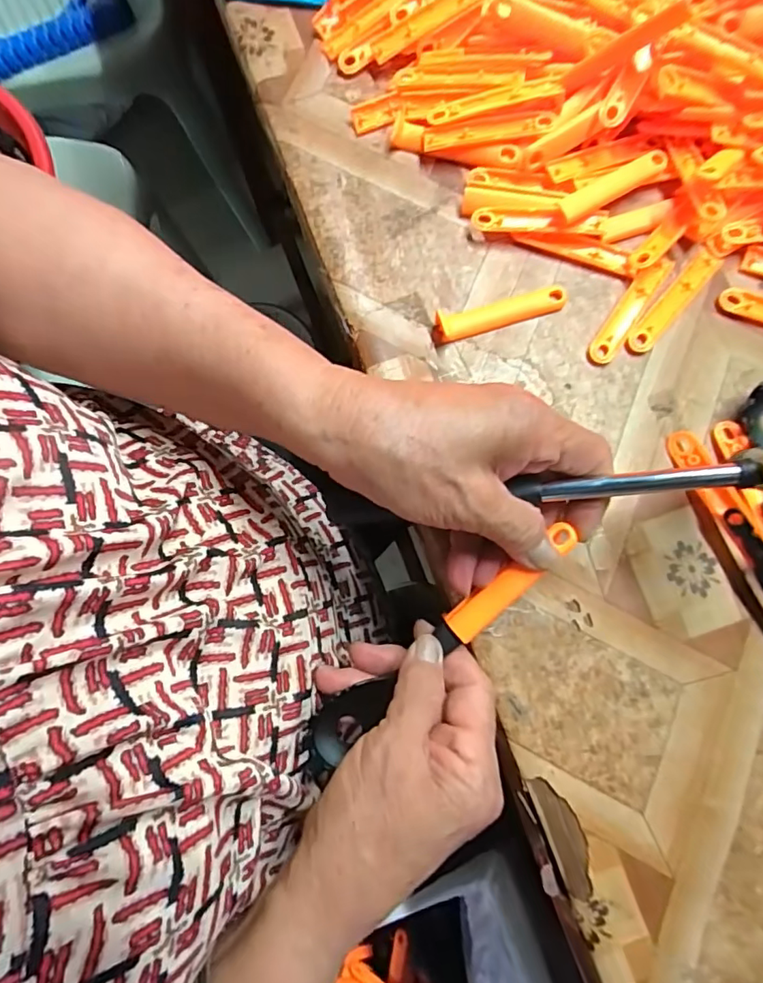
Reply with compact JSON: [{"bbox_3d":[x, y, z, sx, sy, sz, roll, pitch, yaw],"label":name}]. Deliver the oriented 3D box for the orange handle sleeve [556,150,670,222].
[{"bbox_3d":[0.133,-0.174,0.294,0.072,0.006,0.014,-31,80,-4],"label":"orange handle sleeve"}]

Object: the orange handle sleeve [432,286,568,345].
[{"bbox_3d":[0.068,-0.101,0.295,0.079,0.006,0.016,-13,79,-1],"label":"orange handle sleeve"}]

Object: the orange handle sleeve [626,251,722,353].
[{"bbox_3d":[0.166,-0.107,0.294,0.015,0.004,0.073,41,83,8],"label":"orange handle sleeve"}]

